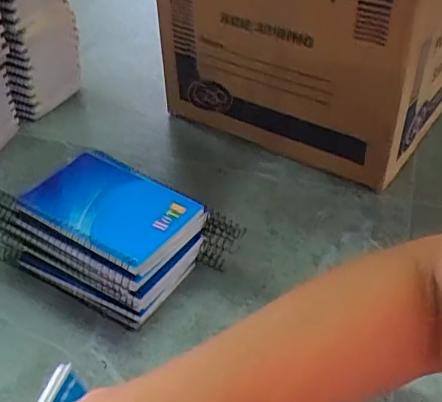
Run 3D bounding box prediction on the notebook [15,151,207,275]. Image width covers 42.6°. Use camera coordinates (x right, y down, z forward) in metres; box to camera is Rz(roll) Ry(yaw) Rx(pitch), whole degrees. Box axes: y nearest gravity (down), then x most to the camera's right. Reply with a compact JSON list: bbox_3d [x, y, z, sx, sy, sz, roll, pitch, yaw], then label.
[{"bbox_3d":[-0.088,0.003,0.448,0.134,0.013,0.082,25,46,29],"label":"notebook"}]

